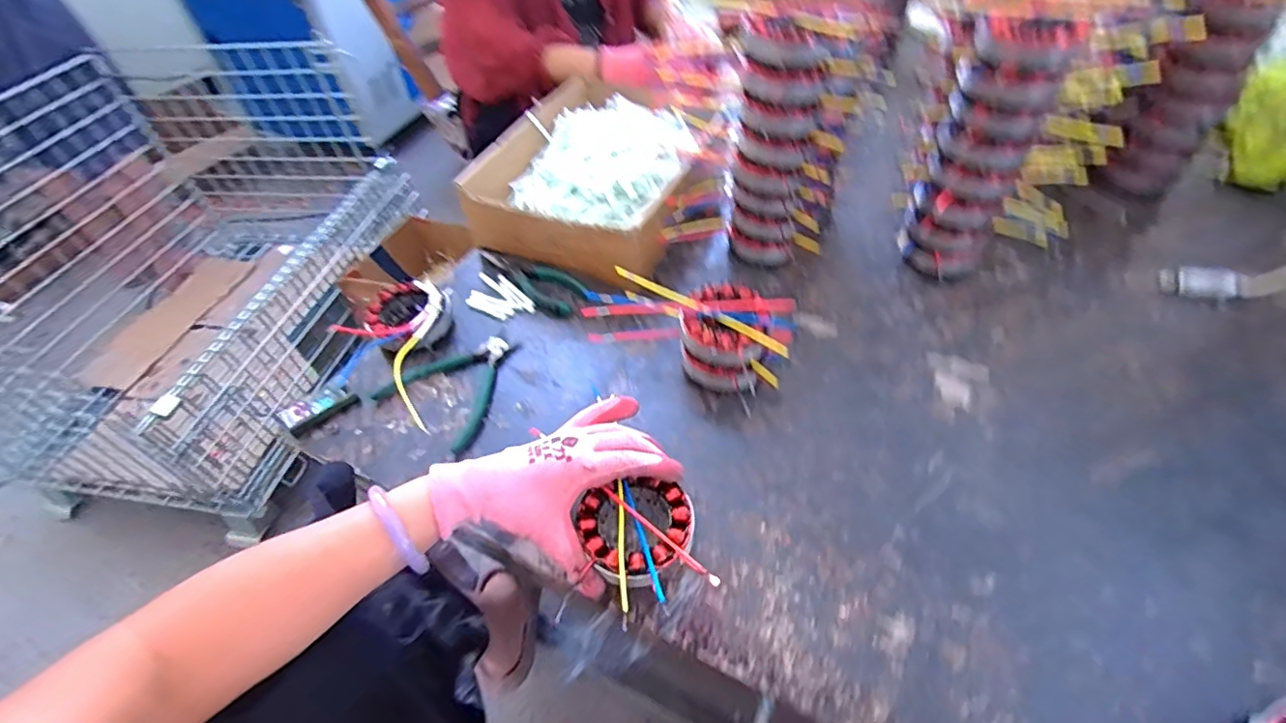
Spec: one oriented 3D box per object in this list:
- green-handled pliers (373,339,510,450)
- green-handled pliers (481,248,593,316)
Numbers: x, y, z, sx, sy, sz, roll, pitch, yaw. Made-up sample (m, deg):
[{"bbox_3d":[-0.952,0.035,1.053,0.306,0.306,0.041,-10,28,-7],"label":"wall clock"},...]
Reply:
[{"bbox_3d":[-0.186,0.019,0.560,0.113,0.013,0.120,24,56,23],"label":"green-handled pliers"},{"bbox_3d":[-0.132,-0.100,0.664,0.148,0.016,0.054,29,58,26],"label":"green-handled pliers"}]

